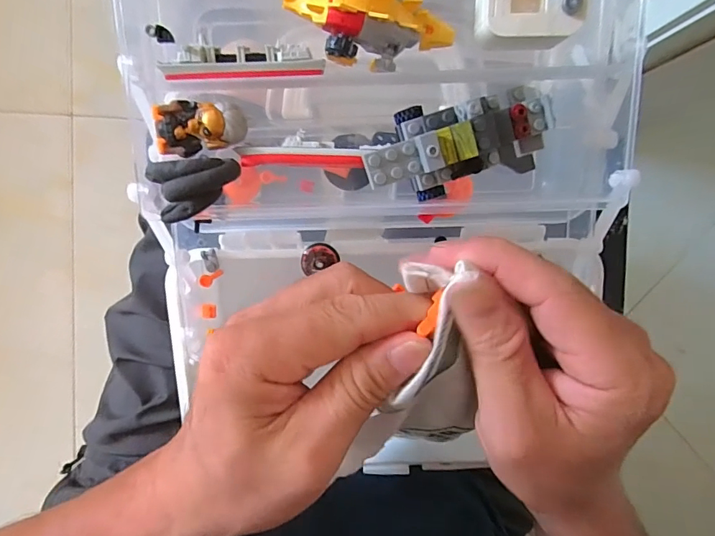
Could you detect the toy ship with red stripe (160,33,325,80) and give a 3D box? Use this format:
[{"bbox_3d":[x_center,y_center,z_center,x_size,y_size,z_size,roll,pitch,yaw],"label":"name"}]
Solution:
[{"bbox_3d":[-0.053,-0.095,0.206,0.073,0.015,0.015,0,93,-8],"label":"toy ship with red stripe"}]

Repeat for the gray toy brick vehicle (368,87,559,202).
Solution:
[{"bbox_3d":[0.046,-0.056,0.205,0.088,0.027,0.038,-13,94,-7],"label":"gray toy brick vehicle"}]

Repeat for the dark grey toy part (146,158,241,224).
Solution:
[{"bbox_3d":[-0.075,-0.036,0.206,0.039,0.014,0.027,-6,94,-7],"label":"dark grey toy part"}]

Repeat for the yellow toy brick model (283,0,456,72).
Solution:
[{"bbox_3d":[0.008,-0.105,0.190,0.072,0.035,0.026,0,93,-8],"label":"yellow toy brick model"}]

